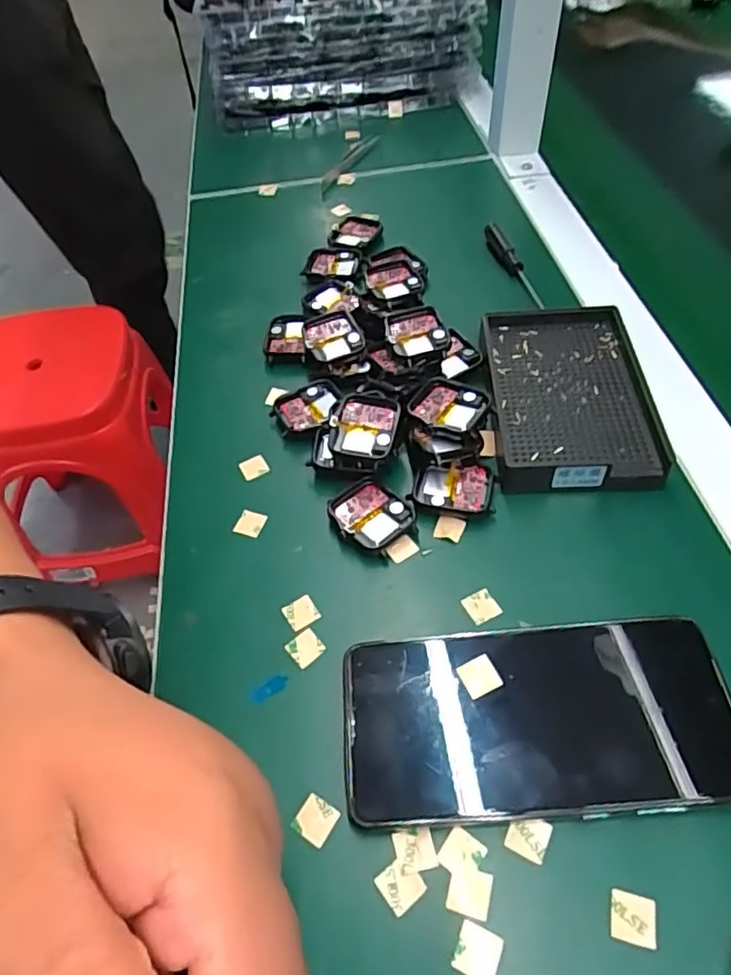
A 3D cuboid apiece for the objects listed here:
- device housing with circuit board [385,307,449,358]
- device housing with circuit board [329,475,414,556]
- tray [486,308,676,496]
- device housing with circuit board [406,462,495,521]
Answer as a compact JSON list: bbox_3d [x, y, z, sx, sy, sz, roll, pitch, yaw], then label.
[{"bbox_3d":[0.032,-0.099,0.386,0.038,0.007,0.043,-10,52,-2],"label":"device housing with circuit board"},{"bbox_3d":[0.003,0.017,0.338,0.043,0.013,0.038,34,63,27],"label":"device housing with circuit board"},{"bbox_3d":[0.125,-0.059,0.375,0.094,0.019,0.137,-1,52,5],"label":"tray"},{"bbox_3d":[0.049,0.002,0.343,0.044,0.009,0.034,1,53,7],"label":"device housing with circuit board"}]

